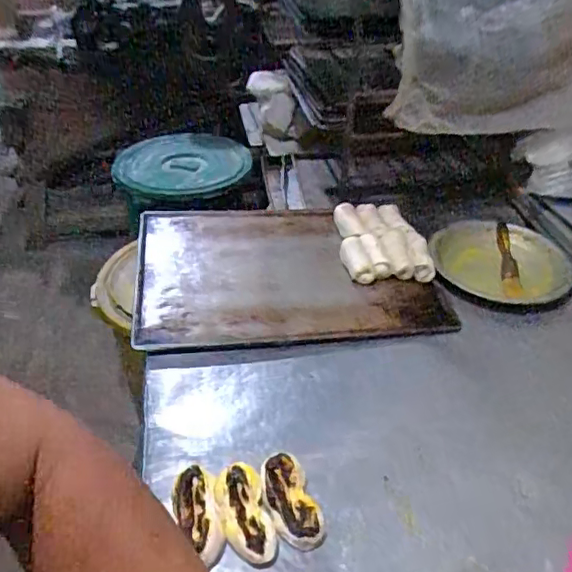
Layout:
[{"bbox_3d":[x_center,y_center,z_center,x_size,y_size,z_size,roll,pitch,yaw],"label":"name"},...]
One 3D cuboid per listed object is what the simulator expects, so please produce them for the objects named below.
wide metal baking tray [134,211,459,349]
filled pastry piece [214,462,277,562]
[{"bbox_3d":[-0.005,-0.026,0.915,0.443,0.028,0.325,-4,42,-8],"label":"wide metal baking tray"},{"bbox_3d":[-0.042,0.224,0.569,0.047,0.022,0.097,-10,38,-13],"label":"filled pastry piece"}]

